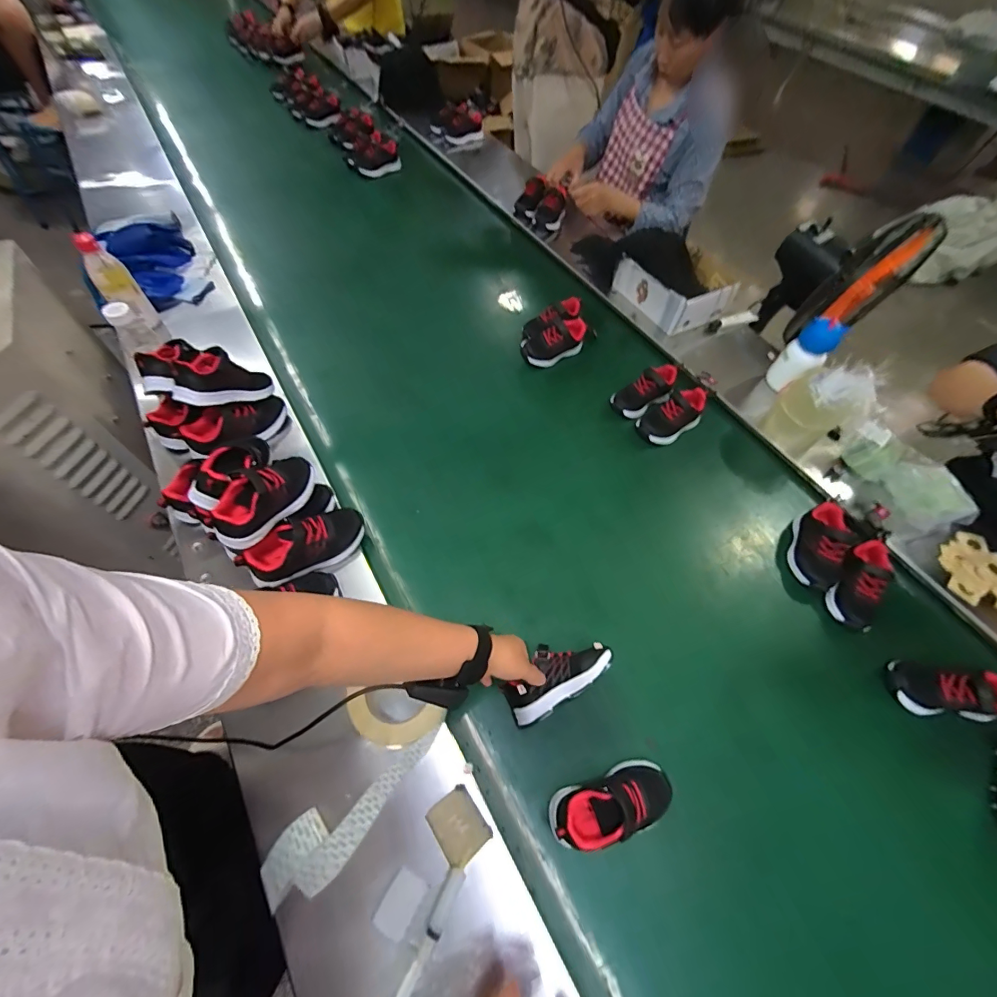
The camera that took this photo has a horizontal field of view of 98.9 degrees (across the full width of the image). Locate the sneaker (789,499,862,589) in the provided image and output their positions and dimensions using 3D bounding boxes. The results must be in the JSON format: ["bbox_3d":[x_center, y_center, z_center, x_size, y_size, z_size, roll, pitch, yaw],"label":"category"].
[{"bbox_3d":[0.541,0.076,0.708,0.075,0.060,0.136,32,62,15],"label":"sneaker"}]

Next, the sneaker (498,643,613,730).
[{"bbox_3d":[0.079,0.242,0.585,0.149,0.061,0.073,-29,65,-10],"label":"sneaker"}]

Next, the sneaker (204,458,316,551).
[{"bbox_3d":[-0.325,-0.003,0.587,0.061,0.069,0.153,34,63,16],"label":"sneaker"}]

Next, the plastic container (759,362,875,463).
[{"bbox_3d":[0.607,-0.169,0.817,0.107,0.153,0.113,-8,60,-9],"label":"plastic container"}]

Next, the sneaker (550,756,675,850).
[{"bbox_3d":[0.137,0.366,0.506,0.150,0.068,0.063,-15,61,-12],"label":"sneaker"}]

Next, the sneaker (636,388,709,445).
[{"bbox_3d":[0.344,-0.169,0.843,0.135,0.053,0.078,-31,66,-20],"label":"sneaker"}]

